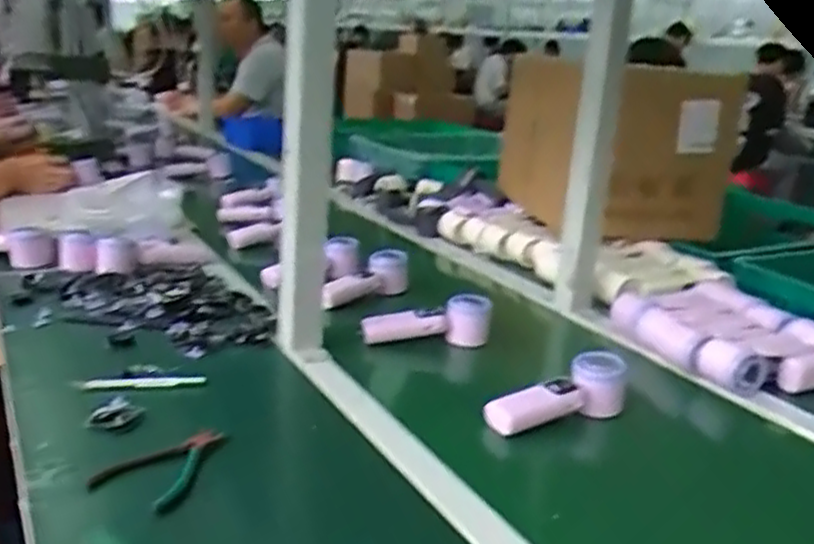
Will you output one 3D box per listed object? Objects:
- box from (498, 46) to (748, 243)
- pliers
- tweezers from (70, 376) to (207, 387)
[{"bbox_3d":[0.382,-0.240,1.481,0.303,0.319,0.433,-2,18,-22],"label":"box"},{"bbox_3d":[-0.203,0.166,0.656,0.083,0.009,0.121,12,18,24],"label":"pliers"},{"bbox_3d":[-0.288,0.119,0.816,0.134,0.008,0.019,-1,17,-17],"label":"tweezers"}]

